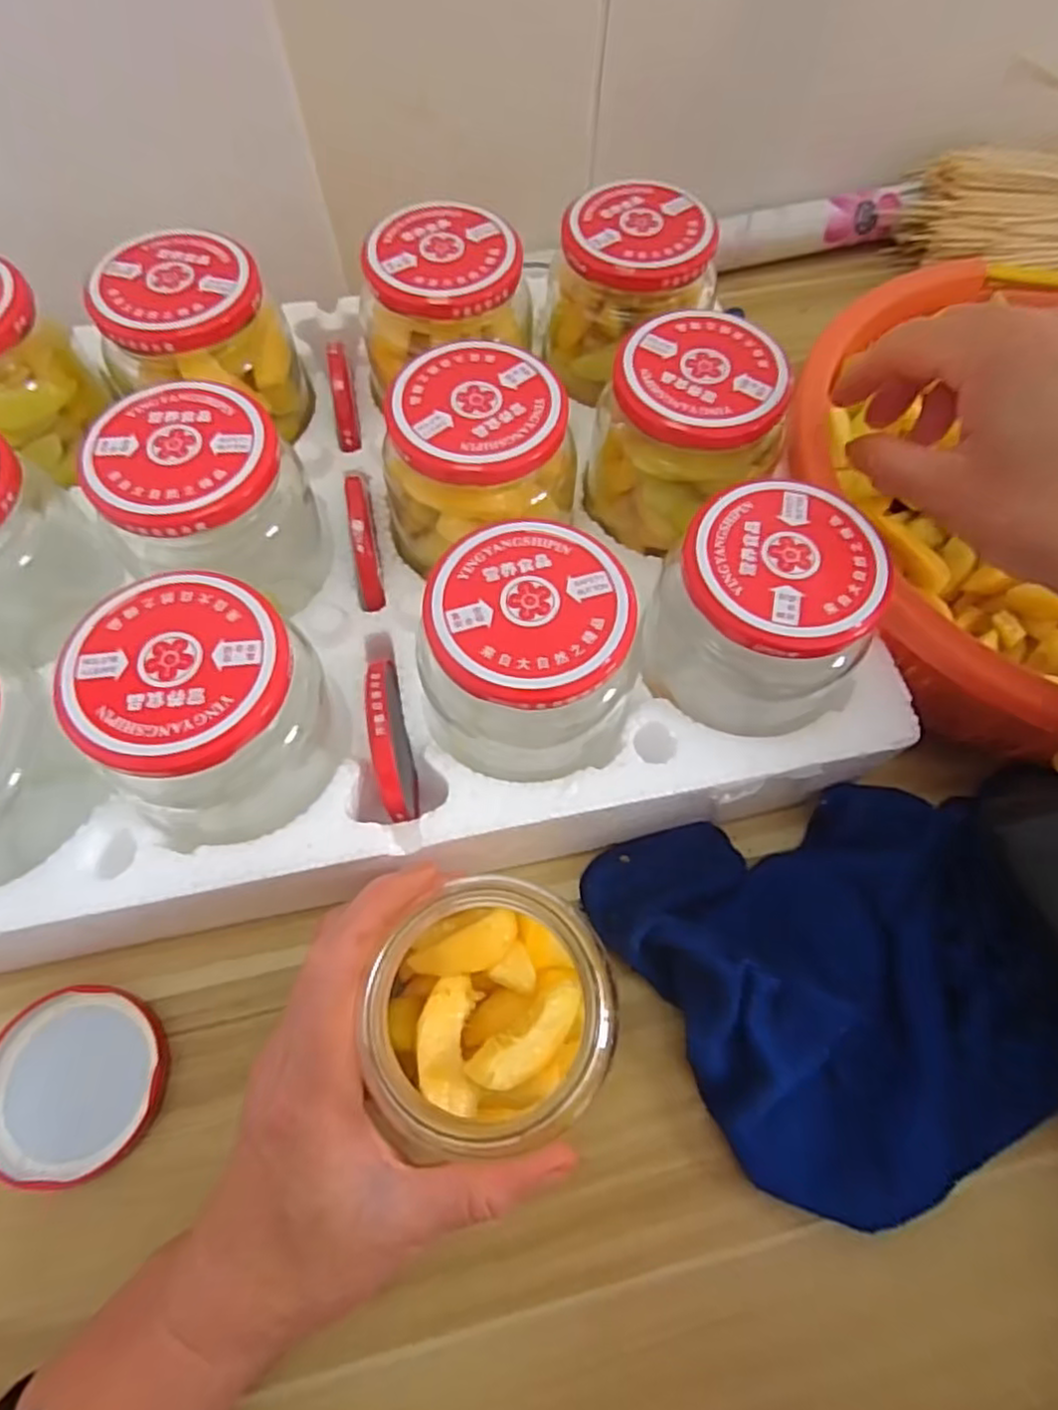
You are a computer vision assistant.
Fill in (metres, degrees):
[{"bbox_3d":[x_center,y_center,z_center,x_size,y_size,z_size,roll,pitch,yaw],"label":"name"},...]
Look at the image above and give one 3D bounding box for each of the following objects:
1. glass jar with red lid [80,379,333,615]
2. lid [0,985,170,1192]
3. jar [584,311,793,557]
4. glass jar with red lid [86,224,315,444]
[{"bbox_3d":[-0.130,-0.081,0.295,0.065,0.078,0.070,0,66,-1],"label":"glass jar with red lid"},{"bbox_3d":[-0.186,0.153,0.286,0.071,0.008,0.069,0,68,0],"label":"lid"},{"bbox_3d":[0.070,-0.116,0.312,0.068,0.070,0.071,0,66,-1],"label":"jar"},{"bbox_3d":[-0.149,-0.168,0.329,0.073,0.070,0.066,-13,67,-7],"label":"glass jar with red lid"}]

